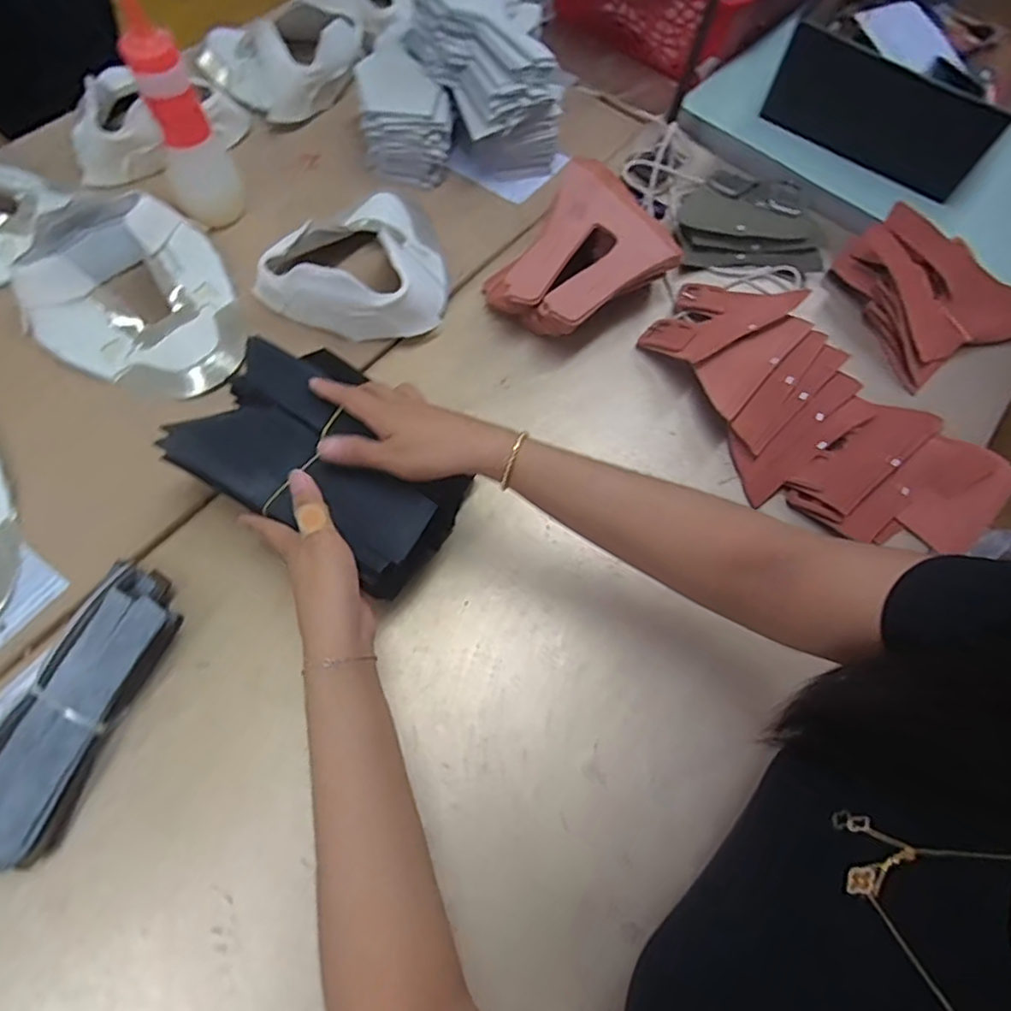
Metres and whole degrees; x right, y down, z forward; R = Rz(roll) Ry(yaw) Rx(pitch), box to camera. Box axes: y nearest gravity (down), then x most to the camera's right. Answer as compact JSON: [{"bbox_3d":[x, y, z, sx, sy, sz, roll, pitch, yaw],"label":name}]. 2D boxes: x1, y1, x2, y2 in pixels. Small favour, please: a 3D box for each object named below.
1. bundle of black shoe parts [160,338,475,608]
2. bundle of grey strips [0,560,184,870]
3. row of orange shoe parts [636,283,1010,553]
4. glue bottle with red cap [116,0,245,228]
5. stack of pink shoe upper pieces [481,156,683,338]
[{"bbox_3d":[-0.146,-0.029,0.493,0.212,0.087,0.126,35,67,-1],"label":"bundle of black shoe parts"},{"bbox_3d":[-0.315,0.143,0.448,0.071,0.043,0.204,20,66,6],"label":"bundle of grey strips"},{"bbox_3d":[0.305,-0.095,0.597,0.219,0.039,0.361,-37,72,-18],"label":"row of orange shoe parts"},{"bbox_3d":[-0.316,-0.365,0.603,0.059,0.199,0.058,-16,67,-10],"label":"glue bottle with red cap"},{"bbox_3d":[0.087,-0.254,0.636,0.152,0.076,0.199,34,68,12],"label":"stack of pink shoe upper pieces"}]

